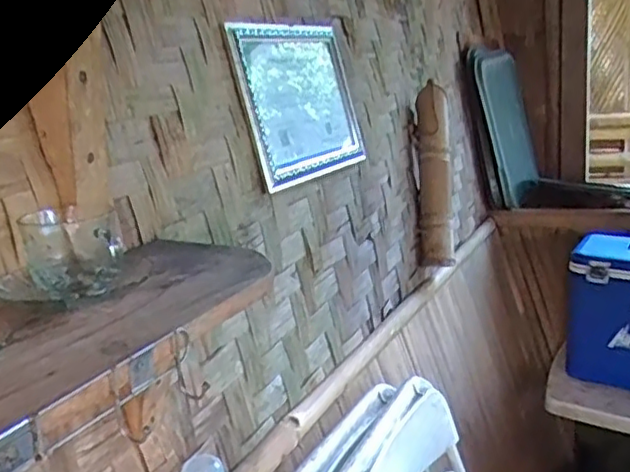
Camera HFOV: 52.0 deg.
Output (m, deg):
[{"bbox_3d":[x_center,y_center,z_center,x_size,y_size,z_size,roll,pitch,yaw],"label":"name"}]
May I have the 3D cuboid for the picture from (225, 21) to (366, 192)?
[{"bbox_3d":[-0.016,-0.240,1.128,0.013,0.262,0.368,-9,10,30],"label":"picture"}]

